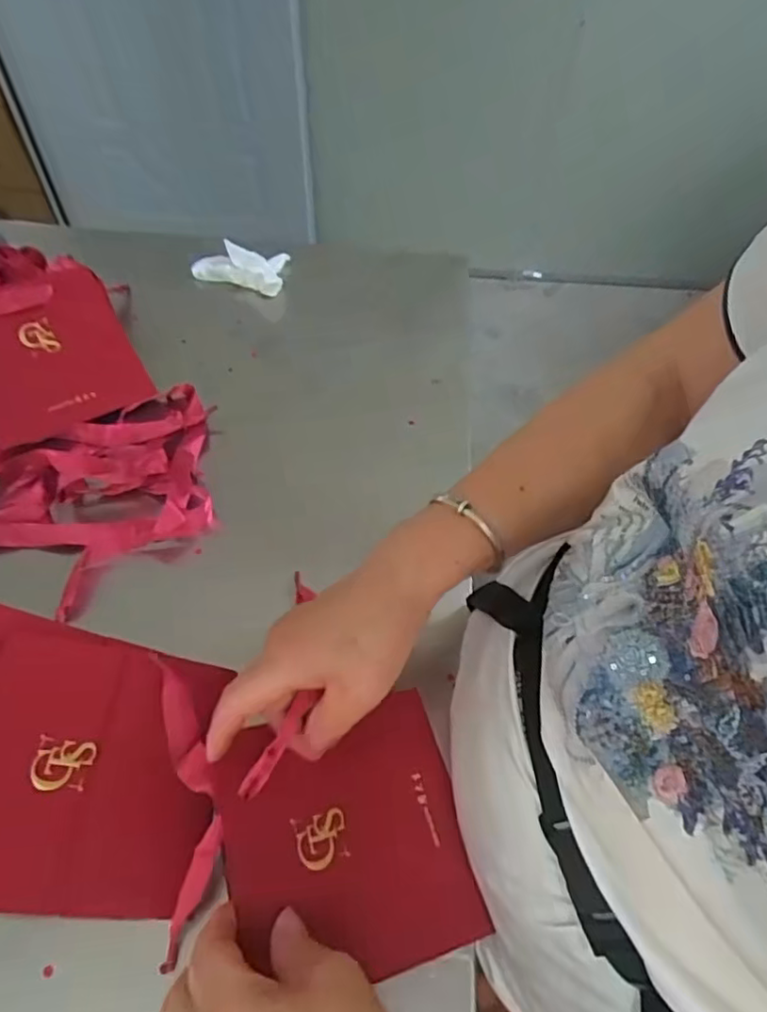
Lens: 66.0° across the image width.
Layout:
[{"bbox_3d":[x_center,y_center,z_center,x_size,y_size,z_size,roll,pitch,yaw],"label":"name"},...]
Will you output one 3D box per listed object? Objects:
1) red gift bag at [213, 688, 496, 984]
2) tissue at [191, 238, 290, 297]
[{"bbox_3d":[-0.018,0.185,0.333,0.134,0.010,0.132,-5,56,-26],"label":"red gift bag"},{"bbox_3d":[-0.163,-0.282,0.688,0.106,0.023,0.067,16,54,11],"label":"tissue"}]

